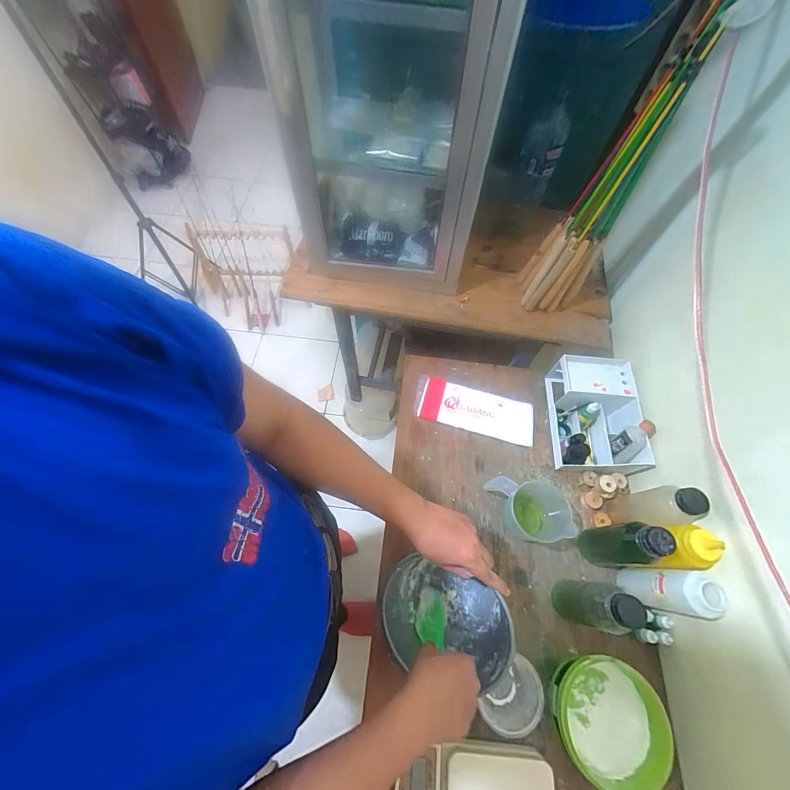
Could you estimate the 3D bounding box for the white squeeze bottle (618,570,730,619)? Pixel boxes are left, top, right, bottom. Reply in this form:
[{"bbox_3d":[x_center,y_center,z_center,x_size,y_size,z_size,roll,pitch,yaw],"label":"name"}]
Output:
[{"bbox_3d":[0.431,0.312,0.551,0.062,0.148,0.059,1,64,-2],"label":"white squeeze bottle"}]

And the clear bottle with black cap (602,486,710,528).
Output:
[{"bbox_3d":[0.450,0.199,0.606,0.054,0.173,0.065,-16,66,-10],"label":"clear bottle with black cap"}]

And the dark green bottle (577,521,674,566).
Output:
[{"bbox_3d":[0.389,0.257,0.588,0.068,0.203,0.062,2,64,-1],"label":"dark green bottle"}]

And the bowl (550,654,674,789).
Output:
[{"bbox_3d":[0.325,0.493,0.529,0.142,0.073,0.150,1,64,-2],"label":"bowl"}]

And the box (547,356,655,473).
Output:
[{"bbox_3d":[0.427,0.041,0.736,0.152,0.091,0.228,6,64,1],"label":"box"}]

